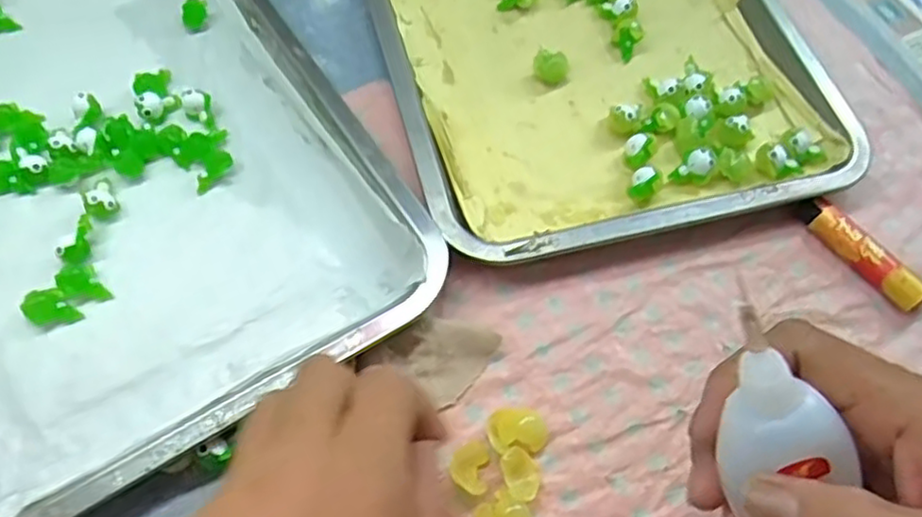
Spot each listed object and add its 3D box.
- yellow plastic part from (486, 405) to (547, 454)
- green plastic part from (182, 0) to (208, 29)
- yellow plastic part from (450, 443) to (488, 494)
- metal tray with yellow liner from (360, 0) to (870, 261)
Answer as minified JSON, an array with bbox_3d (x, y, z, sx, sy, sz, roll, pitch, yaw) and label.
[{"bbox_3d":[0.027,0.081,0.330,0.029,0.012,0.021,-4,64,-6],"label":"yellow plastic part"},{"bbox_3d":[-0.167,-0.154,0.432,0.015,0.012,0.016,-14,65,-11],"label":"green plastic part"},{"bbox_3d":[0.004,0.097,0.319,0.017,0.005,0.021,7,63,0],"label":"yellow plastic part"},{"bbox_3d":[0.072,-0.159,0.444,0.252,0.022,0.327,-12,65,-10],"label":"metal tray with yellow liner"}]

